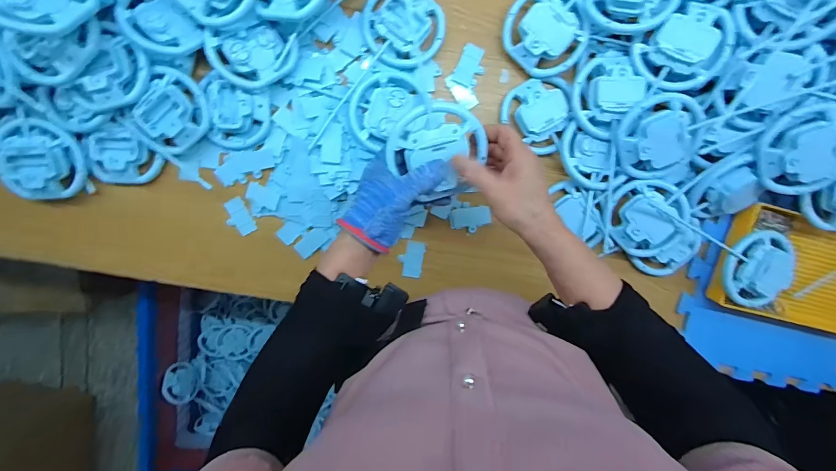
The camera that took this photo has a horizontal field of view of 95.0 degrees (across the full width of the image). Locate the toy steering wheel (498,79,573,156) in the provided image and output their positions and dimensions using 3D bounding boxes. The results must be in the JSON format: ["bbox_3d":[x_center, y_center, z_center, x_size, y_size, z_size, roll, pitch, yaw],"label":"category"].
[{"bbox_3d":[0.155,-0.157,0.505,0.083,0.024,0.094,0,100,-1],"label":"toy steering wheel"}]

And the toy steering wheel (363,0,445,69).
[{"bbox_3d":[-0.018,-0.260,0.487,0.100,0.017,0.087,7,99,-2],"label":"toy steering wheel"}]

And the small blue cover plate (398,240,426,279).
[{"bbox_3d":[-0.009,0.034,0.546,0.035,0.004,0.051,7,99,-3],"label":"small blue cover plate"}]

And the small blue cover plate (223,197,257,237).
[{"bbox_3d":[-0.248,-0.024,0.529,0.030,0.004,0.051,-24,99,3],"label":"small blue cover plate"}]

